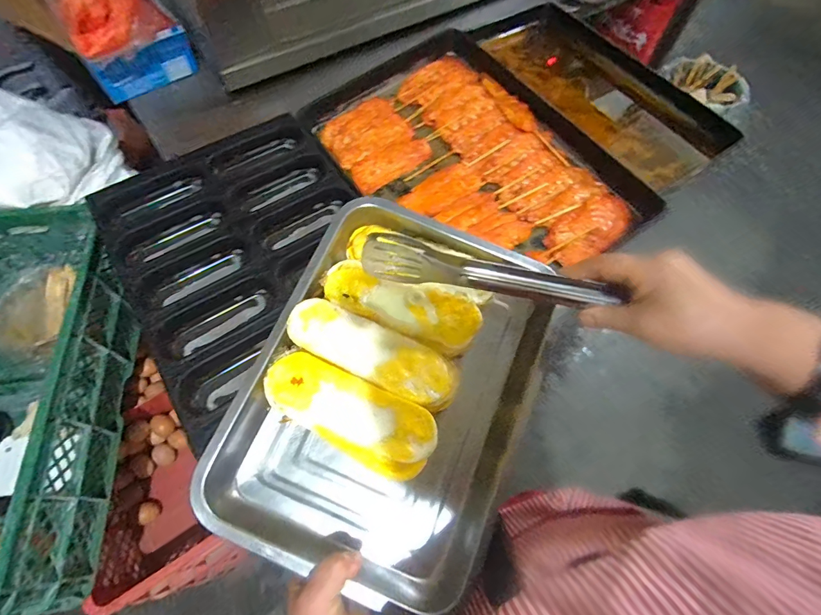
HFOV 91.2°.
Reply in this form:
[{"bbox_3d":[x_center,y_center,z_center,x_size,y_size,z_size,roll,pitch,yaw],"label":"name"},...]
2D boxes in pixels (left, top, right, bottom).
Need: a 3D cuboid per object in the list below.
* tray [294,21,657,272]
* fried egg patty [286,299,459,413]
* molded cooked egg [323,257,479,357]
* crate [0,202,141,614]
[{"bbox_3d":[0.099,-0.291,0.773,0.405,0.062,0.602,-31,68,-16],"label":"tray"},{"bbox_3d":[-0.035,0.040,0.369,0.163,0.019,0.050,24,65,10],"label":"fried egg patty"},{"bbox_3d":[-0.008,-0.005,0.395,0.152,0.014,0.058,22,65,8],"label":"molded cooked egg"},{"bbox_3d":[-0.708,0.146,0.690,0.361,0.187,0.664,-3,64,-4],"label":"crate"}]

